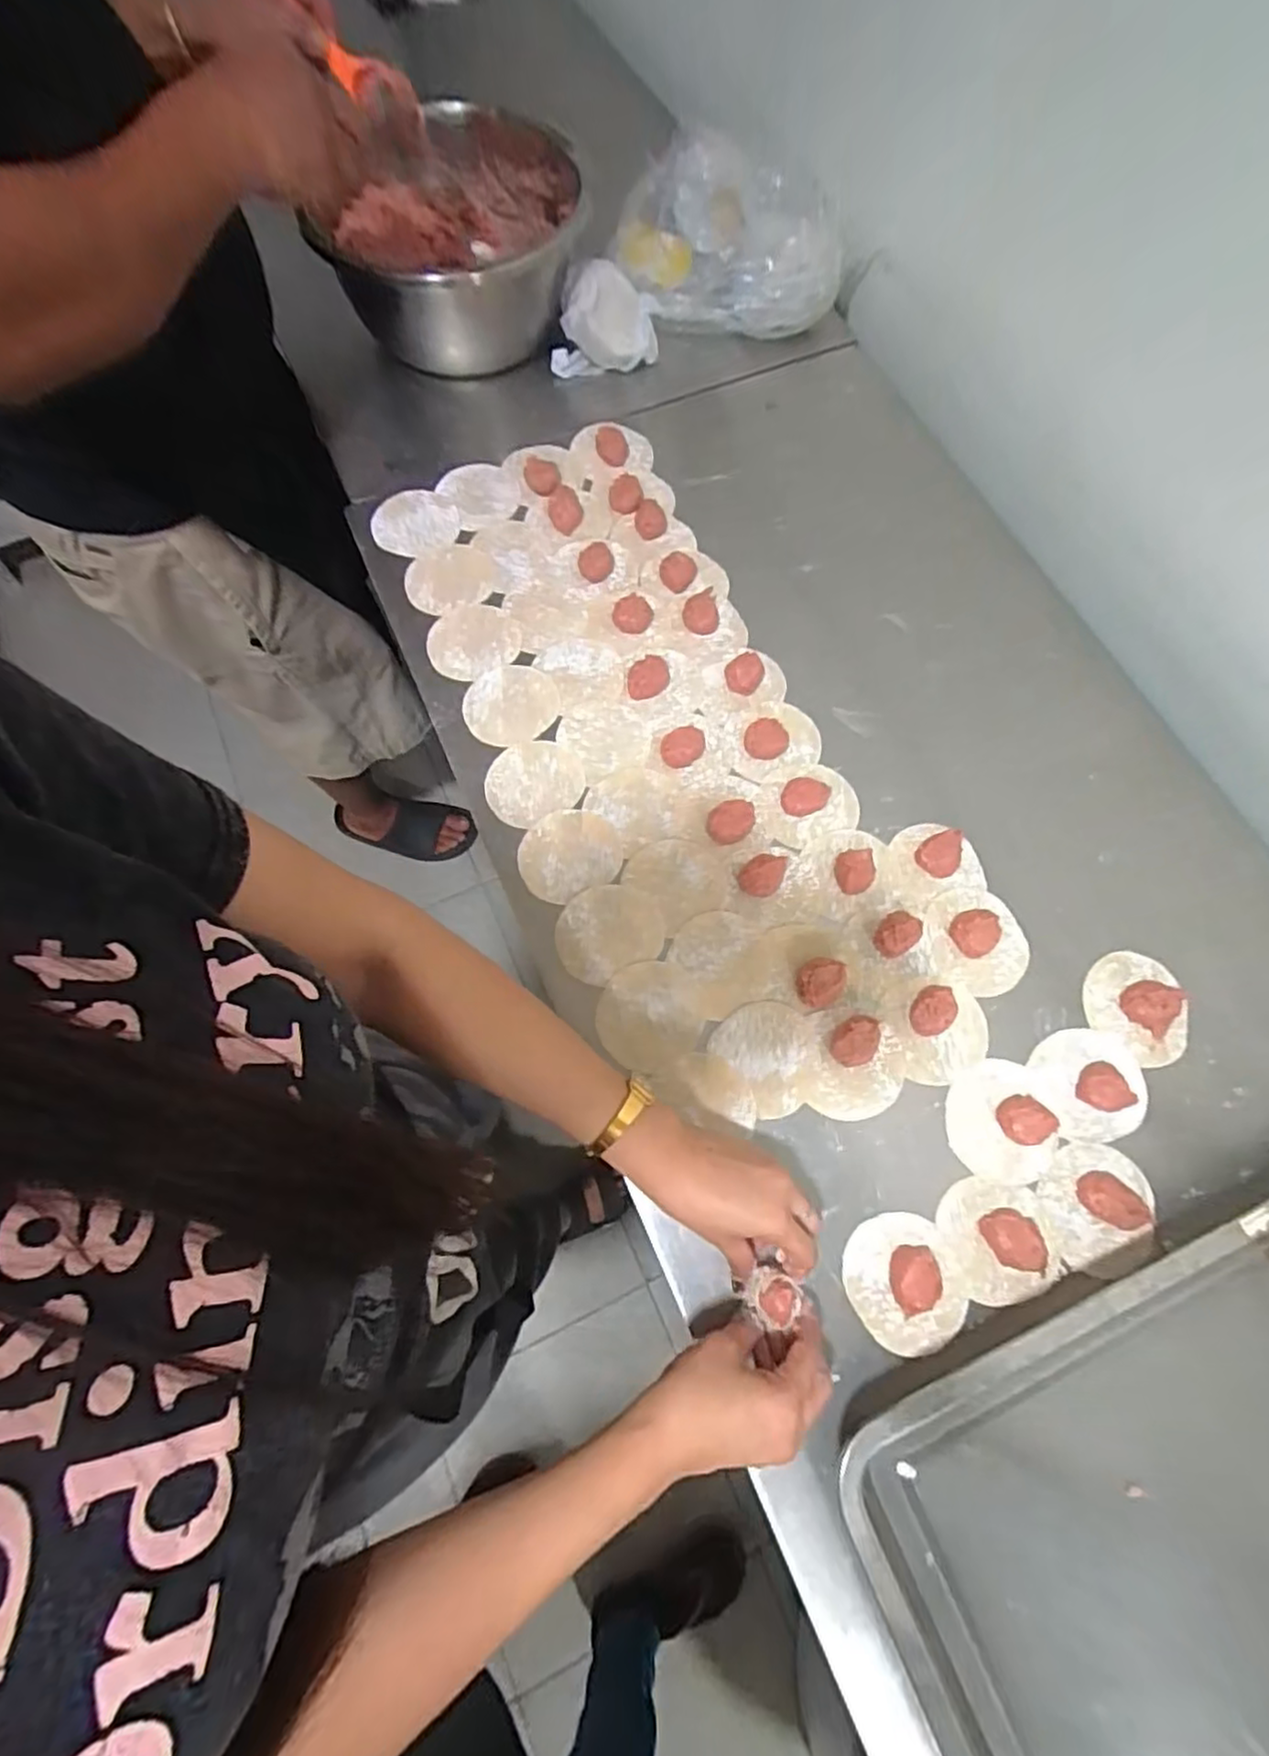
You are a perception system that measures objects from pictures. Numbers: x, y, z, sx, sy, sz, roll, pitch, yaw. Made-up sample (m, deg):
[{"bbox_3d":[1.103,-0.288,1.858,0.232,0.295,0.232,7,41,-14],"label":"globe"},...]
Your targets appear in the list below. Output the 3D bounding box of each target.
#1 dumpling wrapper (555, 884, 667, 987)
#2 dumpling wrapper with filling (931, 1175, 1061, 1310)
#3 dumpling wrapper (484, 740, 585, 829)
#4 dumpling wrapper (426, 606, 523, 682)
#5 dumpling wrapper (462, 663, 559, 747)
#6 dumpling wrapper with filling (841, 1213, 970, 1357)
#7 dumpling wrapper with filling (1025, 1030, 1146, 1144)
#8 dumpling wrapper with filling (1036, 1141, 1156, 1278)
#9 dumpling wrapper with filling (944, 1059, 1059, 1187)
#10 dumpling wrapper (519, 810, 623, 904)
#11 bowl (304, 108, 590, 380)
[{"bbox_3d":[-0.021,0.043,0.553,0.085,0.007,0.072,-25,73,-10],"label":"dumpling wrapper"},{"bbox_3d":[0.257,0.252,0.477,0.073,0.020,0.079,0,71,0],"label":"dumpling wrapper with filling"},{"bbox_3d":[-0.087,-0.083,0.595,0.084,0.006,0.073,-28,73,-10],"label":"dumpling wrapper"},{"bbox_3d":[-0.150,-0.221,0.640,0.084,0.004,0.077,0,71,0],"label":"dumpling wrapper"},{"bbox_3d":[-0.111,-0.156,0.620,0.083,0.004,0.081,1,71,-3],"label":"dumpling wrapper"},{"bbox_3d":[0.184,0.279,0.467,0.073,0.021,0.084,-17,72,-6],"label":"dumpling wrapper with filling"},{"bbox_3d":[0.342,0.154,0.510,0.081,0.016,0.078,0,71,0],"label":"dumpling wrapper with filling"},{"bbox_3d":[0.334,0.234,0.488,0.079,0.021,0.081,0,71,0],"label":"dumpling wrapper with filling"},{"bbox_3d":[0.271,0.178,0.502,0.077,0.018,0.084,0,71,0],"label":"dumpling wrapper with filling"},{"bbox_3d":[-0.054,-0.020,0.572,0.085,0.004,0.072,-25,73,-9],"label":"dumpling wrapper"},{"bbox_3d":[-0.180,-0.664,0.736,0.268,0.120,0.271,0,71,0],"label":"bowl"}]

